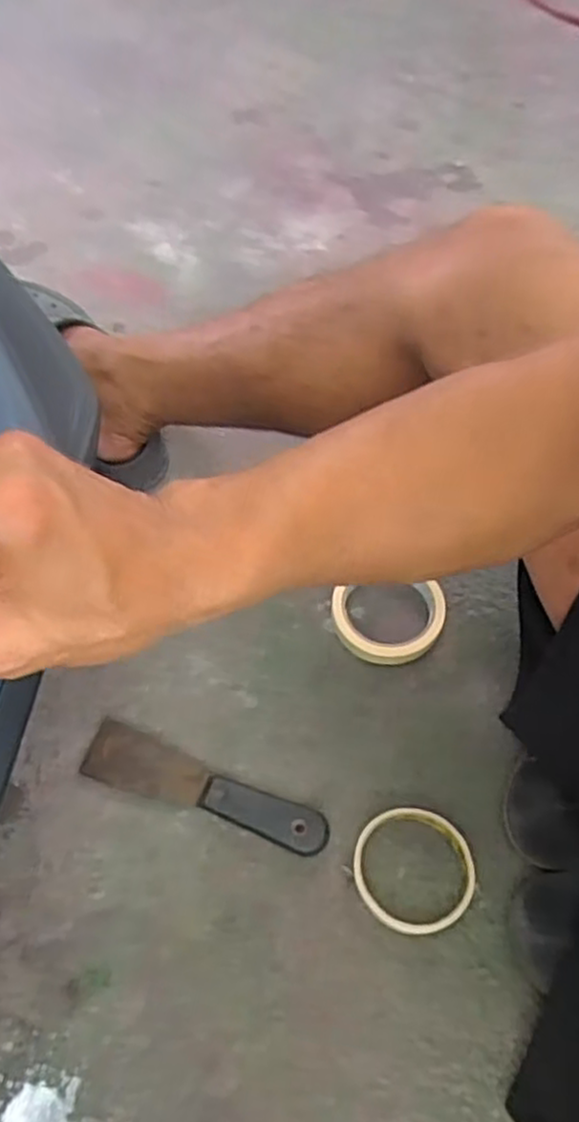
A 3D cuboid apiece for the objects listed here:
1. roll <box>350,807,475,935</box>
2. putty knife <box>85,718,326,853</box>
[{"bbox_3d":[0.091,0.224,0.522,0.087,0.020,0.082,-1,59,1],"label":"roll"},{"bbox_3d":[-0.067,0.176,0.561,0.200,0.016,0.047,18,61,12],"label":"putty knife"}]

